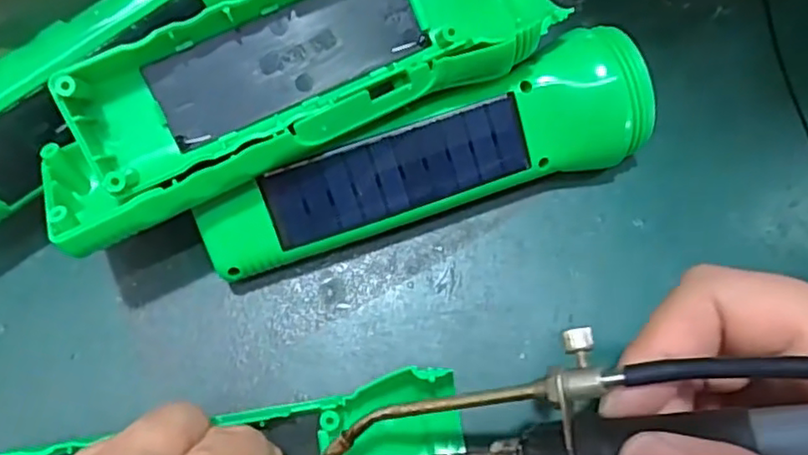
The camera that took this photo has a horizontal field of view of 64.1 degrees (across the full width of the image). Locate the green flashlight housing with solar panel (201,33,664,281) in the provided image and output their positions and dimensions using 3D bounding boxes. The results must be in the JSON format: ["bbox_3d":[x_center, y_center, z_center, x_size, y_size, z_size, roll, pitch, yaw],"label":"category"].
[{"bbox_3d":[0.007,-0.028,0.237,0.164,0.032,0.047,-17,106,-5],"label":"green flashlight housing with solar panel"}]

